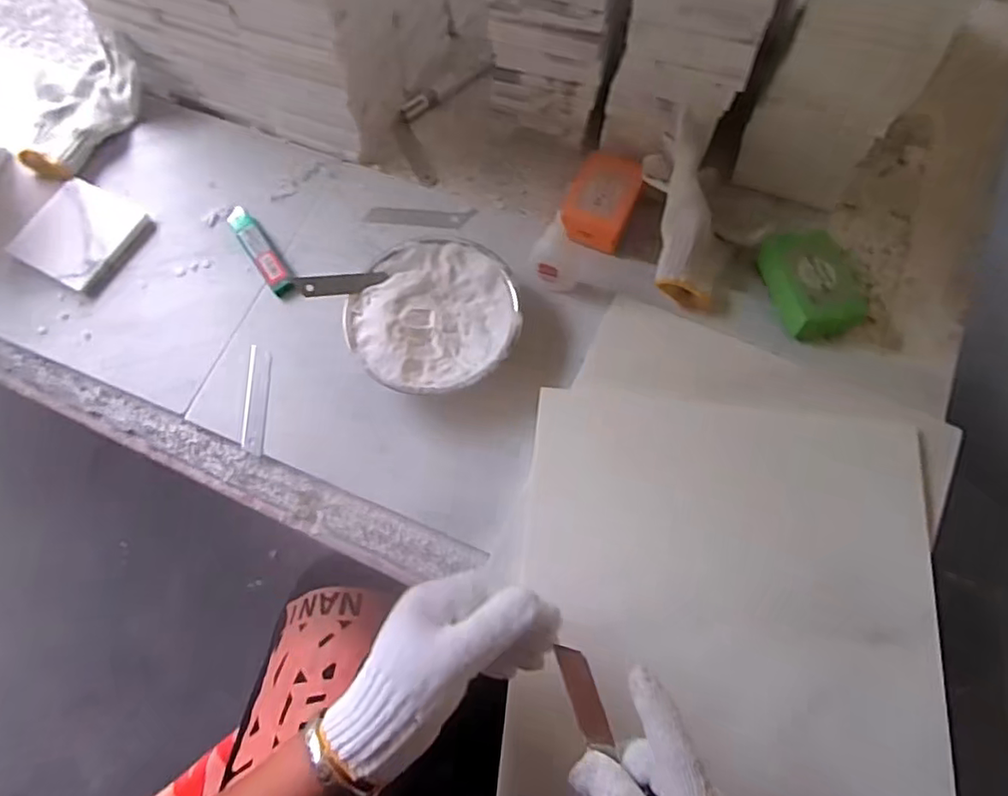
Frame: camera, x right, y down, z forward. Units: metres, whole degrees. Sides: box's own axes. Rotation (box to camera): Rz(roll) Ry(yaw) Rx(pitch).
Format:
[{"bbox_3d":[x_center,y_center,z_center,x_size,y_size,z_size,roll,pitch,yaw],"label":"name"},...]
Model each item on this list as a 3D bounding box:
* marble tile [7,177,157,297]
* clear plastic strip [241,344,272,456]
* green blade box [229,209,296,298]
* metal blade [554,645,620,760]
[{"bbox_3d":[-0.419,-0.162,0.597,0.109,0.009,0.099,27,75,10],"label":"marble tile"},{"bbox_3d":[-0.223,0.002,0.542,0.020,0.004,0.098,-2,72,1],"label":"clear plastic strip"},{"bbox_3d":[-0.239,-0.147,0.586,0.024,0.017,0.117,-34,75,-9],"label":"green blade box"},{"bbox_3d":[0.048,0.178,0.358,0.016,0.004,0.060,-20,79,6],"label":"metal blade"}]

